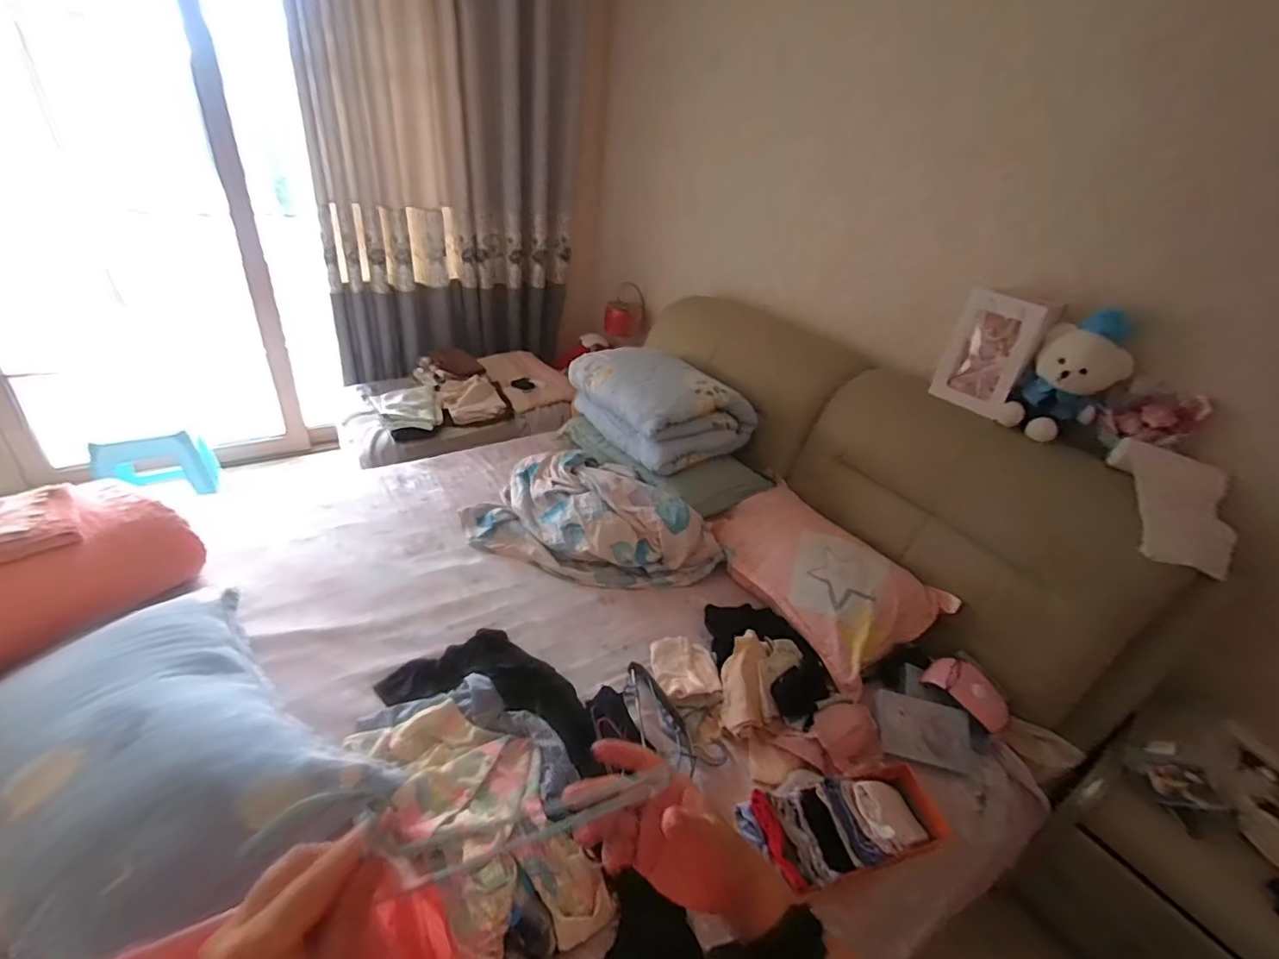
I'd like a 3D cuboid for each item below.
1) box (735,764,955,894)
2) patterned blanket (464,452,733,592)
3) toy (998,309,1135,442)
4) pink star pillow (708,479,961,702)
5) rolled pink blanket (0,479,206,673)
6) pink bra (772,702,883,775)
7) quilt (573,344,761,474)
[{"bbox_3d":[0.391,0.638,1.023,0.419,0.078,0.164,7,29,-26],"label":"box"},{"bbox_3d":[-0.128,0.100,1.704,0.749,0.178,0.459,10,32,5],"label":"patterned blanket"},{"bbox_3d":[1.132,-0.273,1.437,0.204,0.310,0.172,28,38,30],"label":"toy"},{"bbox_3d":[0.479,0.262,1.569,0.388,0.175,0.655,-42,48,-9],"label":"pink star pillow"},{"bbox_3d":[-1.342,0.198,1.182,0.345,0.194,0.567,26,36,27],"label":"rolled pink blanket"},{"bbox_3d":[0.436,0.574,1.199,0.274,0.082,0.115,-7,35,-21],"label":"pink bra"},{"bbox_3d":[0.069,-0.308,1.919,0.415,0.294,0.559,-16,39,-32],"label":"quilt"}]

